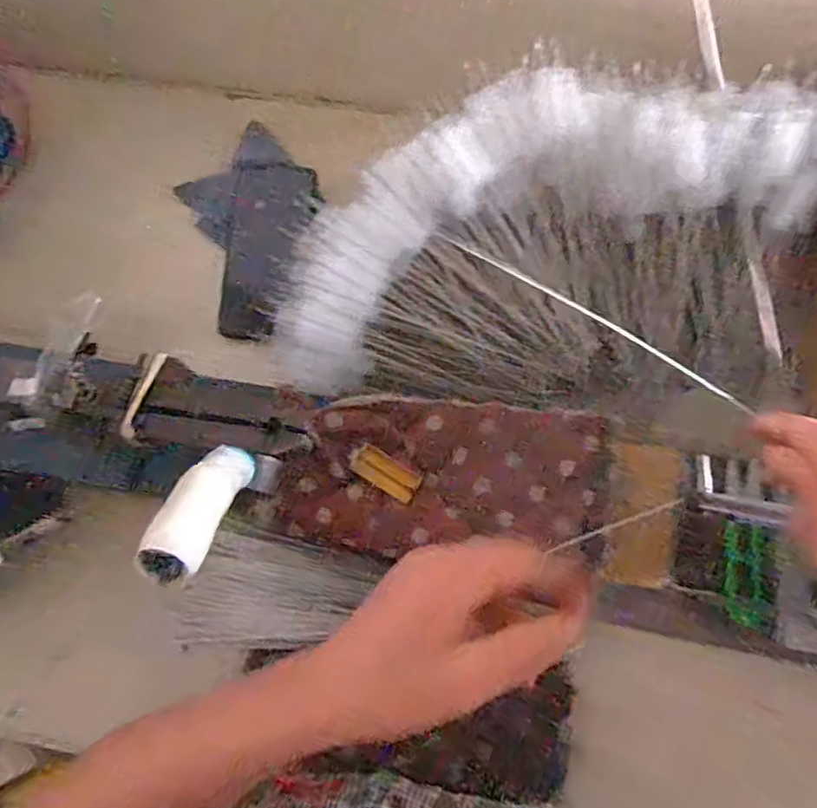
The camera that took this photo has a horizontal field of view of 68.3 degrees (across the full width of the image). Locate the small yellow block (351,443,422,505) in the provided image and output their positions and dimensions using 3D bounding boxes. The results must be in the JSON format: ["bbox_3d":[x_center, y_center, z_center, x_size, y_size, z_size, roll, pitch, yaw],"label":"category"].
[{"bbox_3d":[-0.016,0.052,0.444,0.050,0.004,0.023,32,91,1],"label":"small yellow block"}]

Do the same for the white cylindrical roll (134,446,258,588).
[{"bbox_3d":[-0.096,0.046,0.284,0.023,0.094,0.019,5,114,4],"label":"white cylindrical roll"}]

